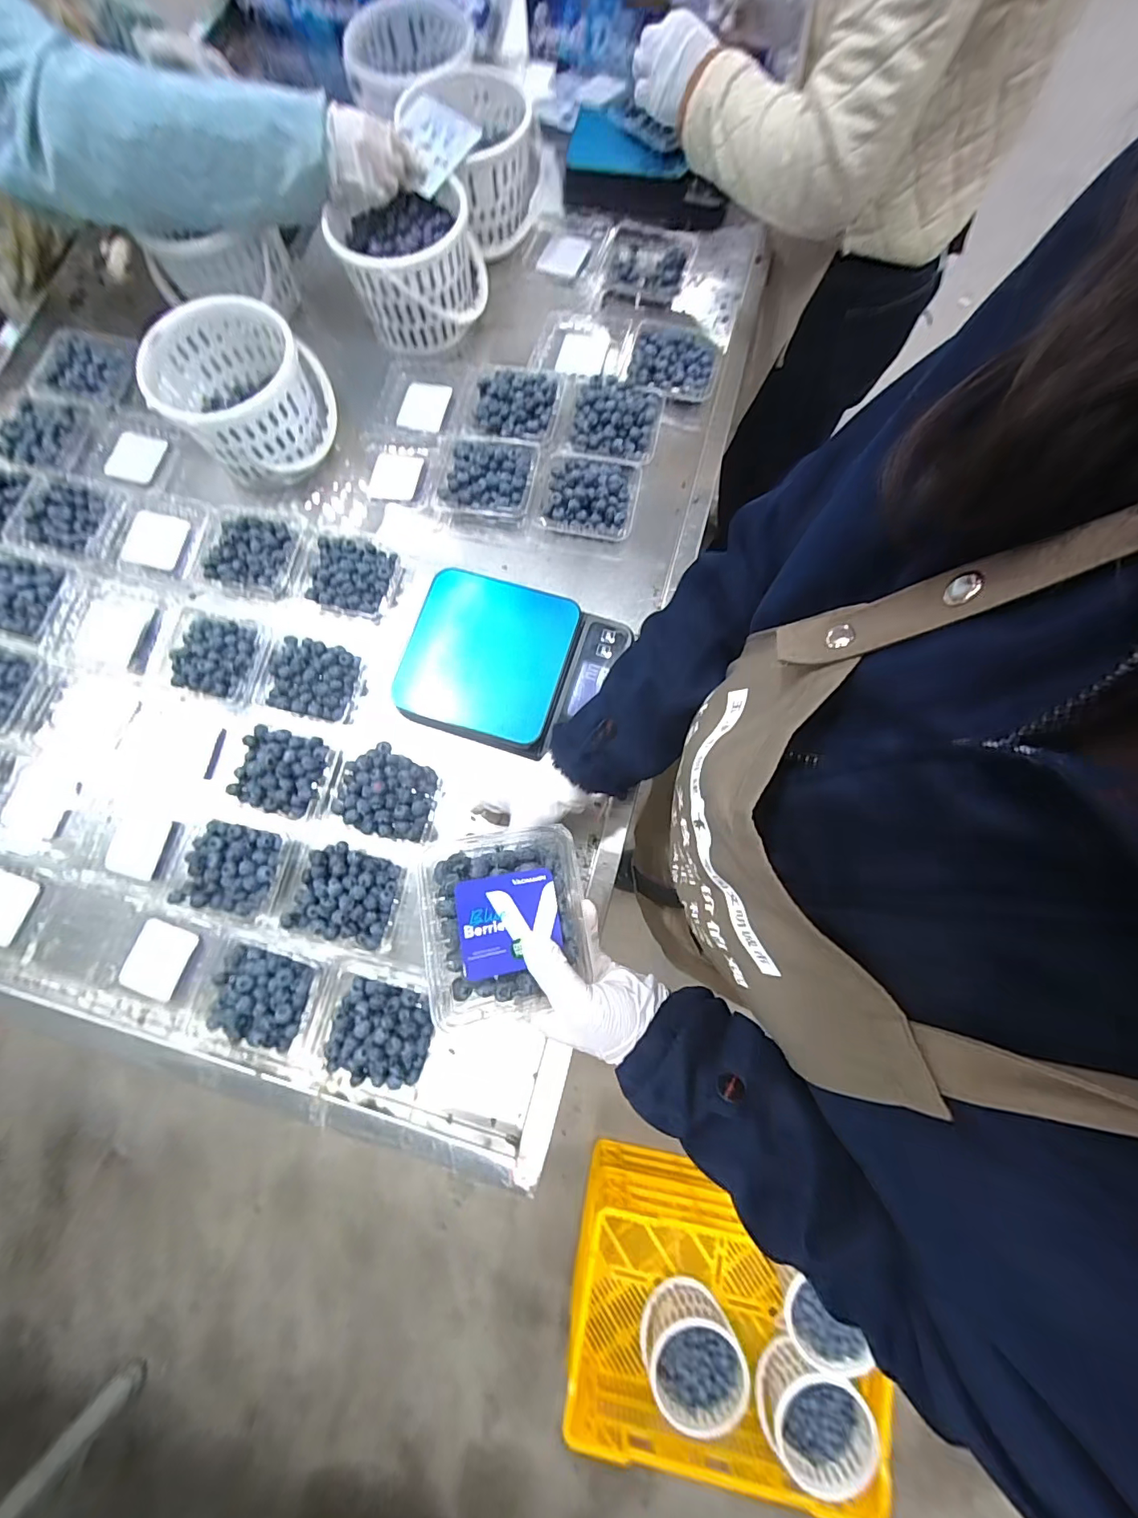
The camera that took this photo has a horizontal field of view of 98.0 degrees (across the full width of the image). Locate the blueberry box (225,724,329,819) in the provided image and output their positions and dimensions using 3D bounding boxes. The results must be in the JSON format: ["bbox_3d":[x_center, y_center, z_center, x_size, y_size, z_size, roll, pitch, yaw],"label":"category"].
[{"bbox_3d":[-0.330,0.015,0.572,0.105,0.051,0.094,13,78,4],"label":"blueberry box"}]

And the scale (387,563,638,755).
[{"bbox_3d":[-0.073,-0.109,0.572,0.227,0.030,0.187,16,79,5],"label":"scale"}]

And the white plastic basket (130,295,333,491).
[{"bbox_3d":[-0.408,-0.463,0.631,0.180,0.107,0.171,-25,78,-4],"label":"white plastic basket"}]

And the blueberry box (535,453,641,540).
[{"bbox_3d":[0.023,-0.340,0.641,0.124,0.035,0.108,11,78,4],"label":"blueberry box"}]

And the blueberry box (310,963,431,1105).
[{"bbox_3d":[-0.201,0.282,0.515,0.132,0.048,0.118,13,78,4],"label":"blueberry box"}]

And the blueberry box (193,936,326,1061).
[{"bbox_3d":[-0.329,0.251,0.519,0.125,0.038,0.113,18,79,5],"label":"blueberry box"}]

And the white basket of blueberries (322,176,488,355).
[{"bbox_3d":[-0.205,-0.656,0.667,0.179,0.114,0.146,-12,78,-2],"label":"white basket of blueberries"}]

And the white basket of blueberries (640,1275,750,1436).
[{"bbox_3d":[0.240,1.161,0.967,0.181,0.098,0.172,0,78,1],"label":"white basket of blueberries"}]

